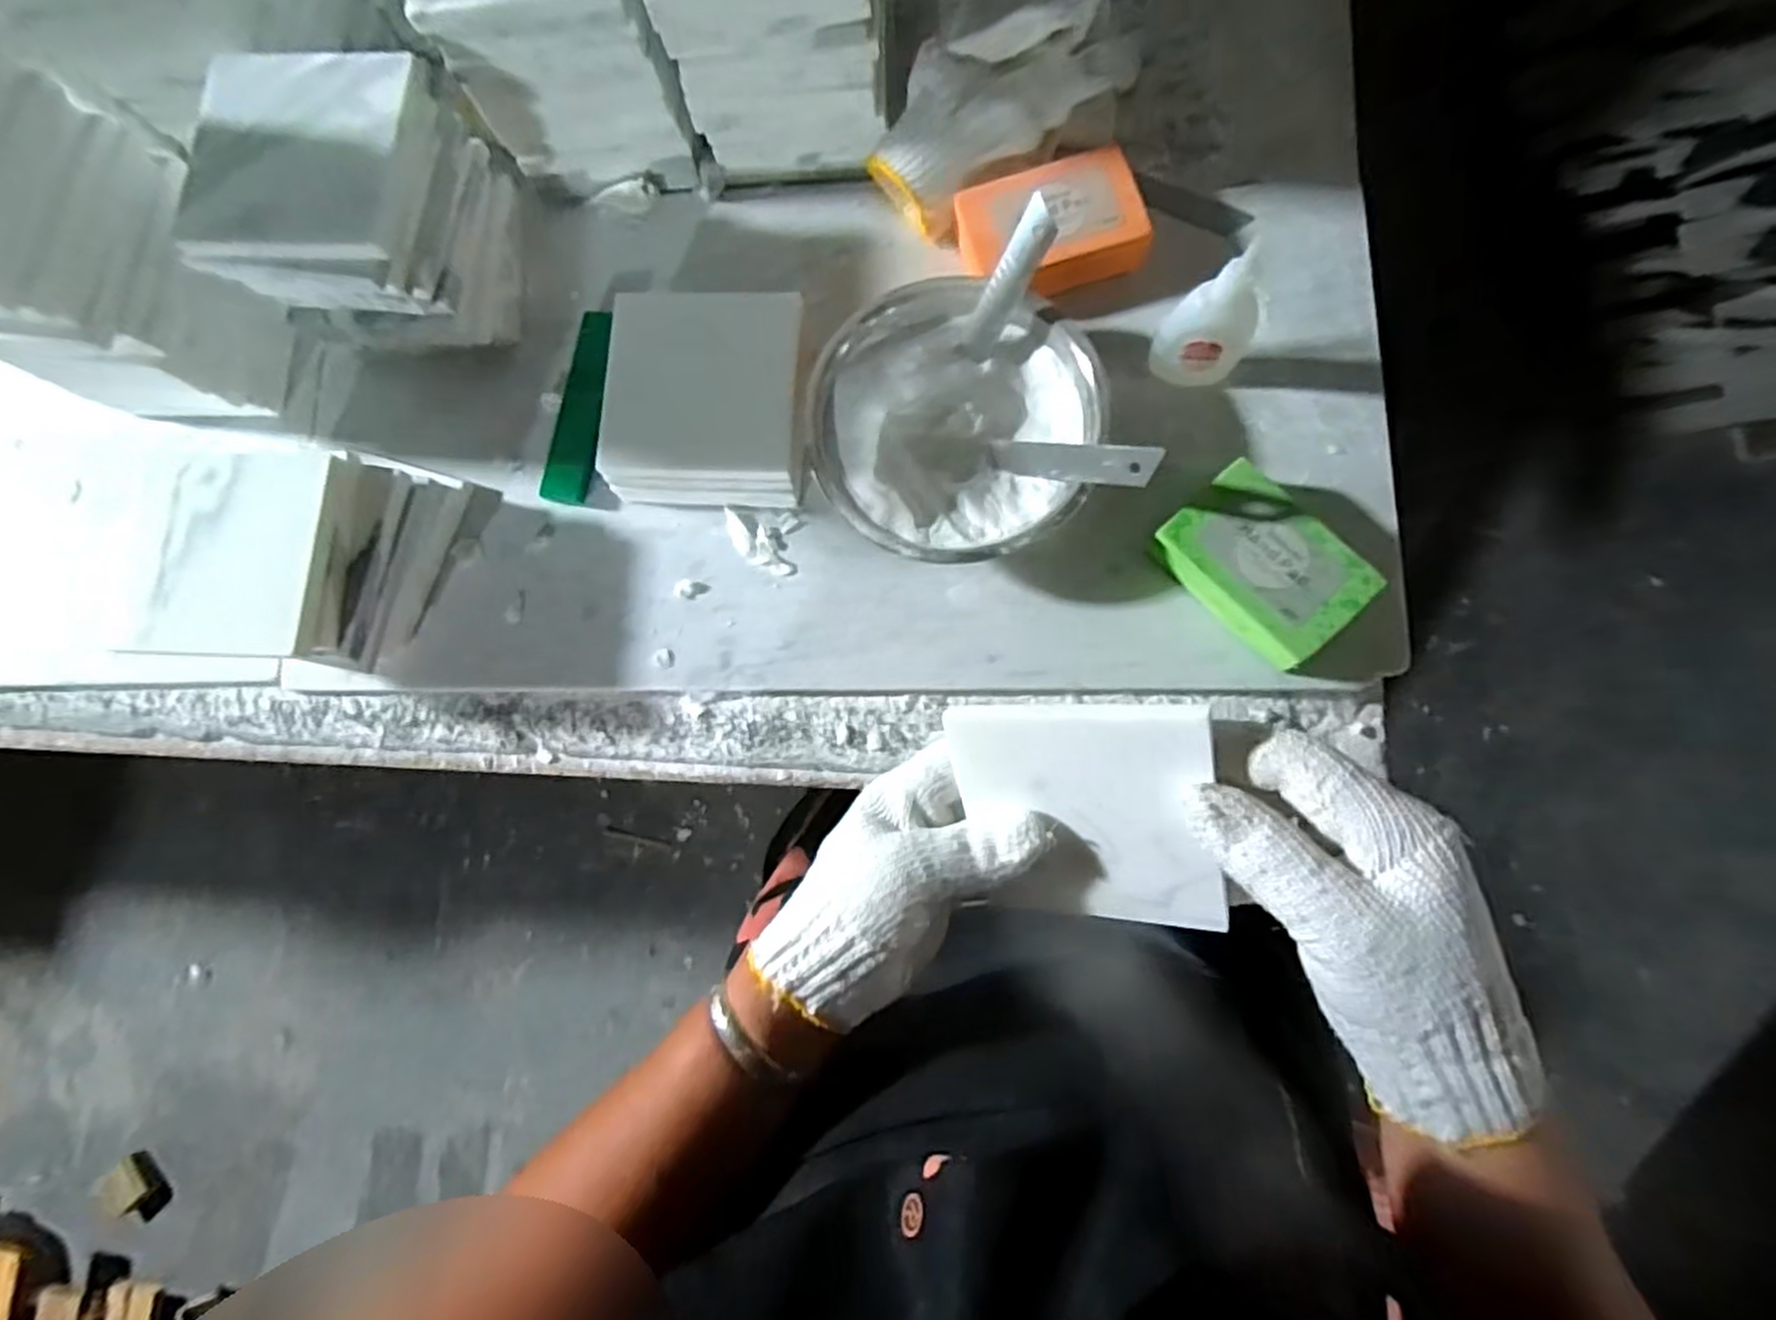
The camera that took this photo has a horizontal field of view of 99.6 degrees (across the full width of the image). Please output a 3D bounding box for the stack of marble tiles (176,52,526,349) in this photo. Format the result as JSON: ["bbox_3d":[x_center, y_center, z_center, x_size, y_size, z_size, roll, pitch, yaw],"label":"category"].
[{"bbox_3d":[-0.269,-0.235,0.392,0.102,0.111,0.121,6,82,3],"label":"stack of marble tiles"}]

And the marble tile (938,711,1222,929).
[{"bbox_3d":[0.078,0.064,0.299,0.097,0.007,0.099,-2,113,26],"label":"marble tile"}]

